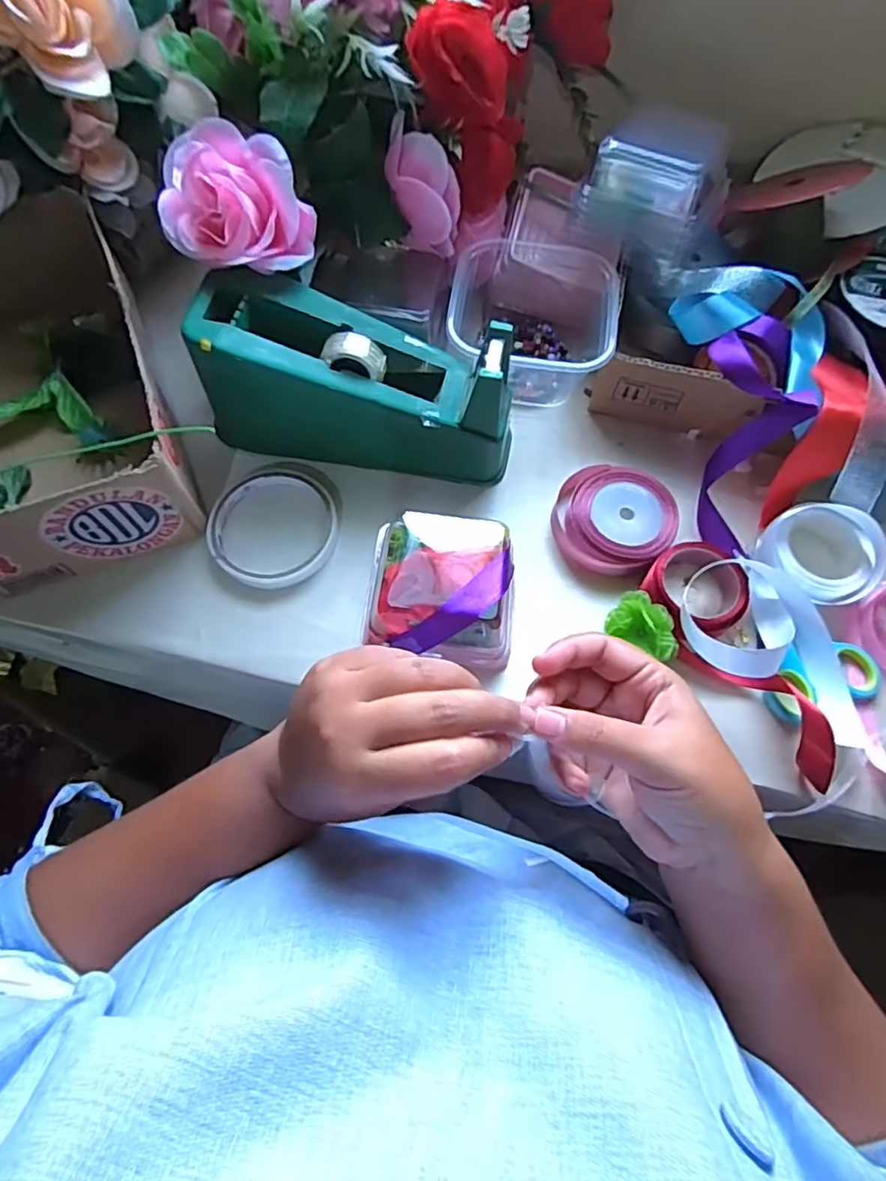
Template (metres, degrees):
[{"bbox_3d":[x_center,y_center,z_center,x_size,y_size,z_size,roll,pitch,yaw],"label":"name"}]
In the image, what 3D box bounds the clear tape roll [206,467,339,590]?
[{"bbox_3d":[-0.118,-0.044,0.412,0.090,0.014,0.088,0,68,-1],"label":"clear tape roll"}]

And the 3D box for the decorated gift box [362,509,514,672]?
[{"bbox_3d":[-0.001,-0.002,0.379,0.089,0.046,0.085,6,68,2],"label":"decorated gift box"}]

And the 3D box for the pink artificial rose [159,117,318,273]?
[{"bbox_3d":[-0.128,-0.235,0.371,0.086,0.056,0.081,-20,69,-9],"label":"pink artificial rose"}]

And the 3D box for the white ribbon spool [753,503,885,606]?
[{"bbox_3d":[0.251,-0.024,0.396,0.061,0.037,0.070,-29,71,-12],"label":"white ribbon spool"}]

